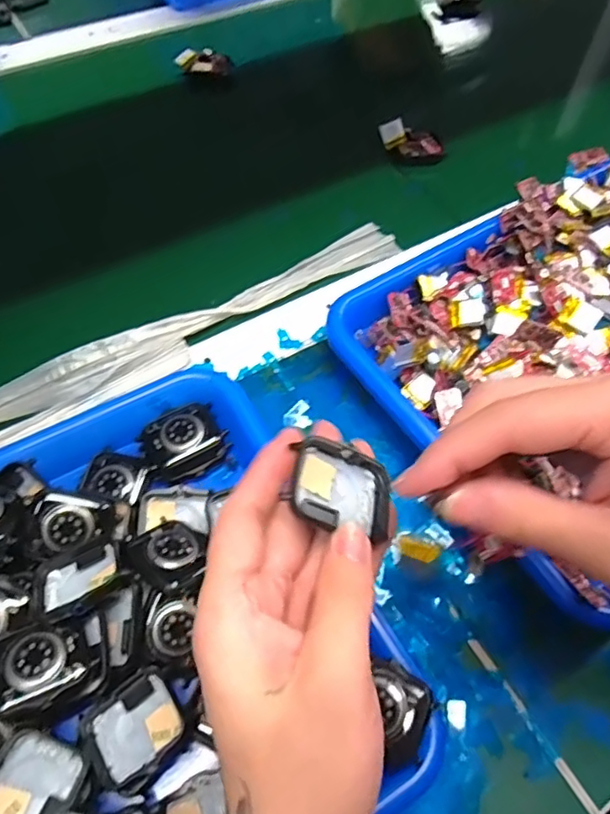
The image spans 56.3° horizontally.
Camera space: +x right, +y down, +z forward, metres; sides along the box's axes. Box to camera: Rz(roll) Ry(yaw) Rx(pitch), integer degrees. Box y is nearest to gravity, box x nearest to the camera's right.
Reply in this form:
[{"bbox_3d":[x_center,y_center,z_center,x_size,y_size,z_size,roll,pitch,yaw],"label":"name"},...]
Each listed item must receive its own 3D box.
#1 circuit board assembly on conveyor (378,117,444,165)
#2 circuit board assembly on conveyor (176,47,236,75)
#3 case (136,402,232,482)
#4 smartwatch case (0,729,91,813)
[{"bbox_3d":[0.096,-0.243,0.522,0.061,0.026,0.027,14,59,-14],"label":"circuit board assembly on conveyor"},{"bbox_3d":[-0.101,-0.350,0.576,0.054,0.015,0.028,8,60,2],"label":"circuit board assembly on conveyor"},{"bbox_3d":[-0.072,0.020,0.339,0.045,0.017,0.040,-26,64,-16],"label":"case"},{"bbox_3d":[-0.119,0.163,0.244,0.037,0.010,0.042,35,63,-3],"label":"smartwatch case"}]

